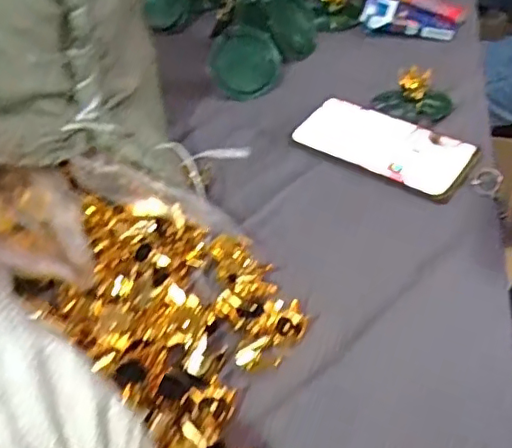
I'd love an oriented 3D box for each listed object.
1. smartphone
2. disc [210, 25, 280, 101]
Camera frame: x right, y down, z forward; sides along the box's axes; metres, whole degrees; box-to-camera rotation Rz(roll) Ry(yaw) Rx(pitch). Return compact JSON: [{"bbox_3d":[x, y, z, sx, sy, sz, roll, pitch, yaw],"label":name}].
[{"bbox_3d":[0.119,-0.076,0.530,0.154,0.012,0.072,25,53,29],"label":"smartphone"},{"bbox_3d":[-0.010,-0.173,0.615,0.076,0.071,0.022,-15,11,-10],"label":"disc"}]

